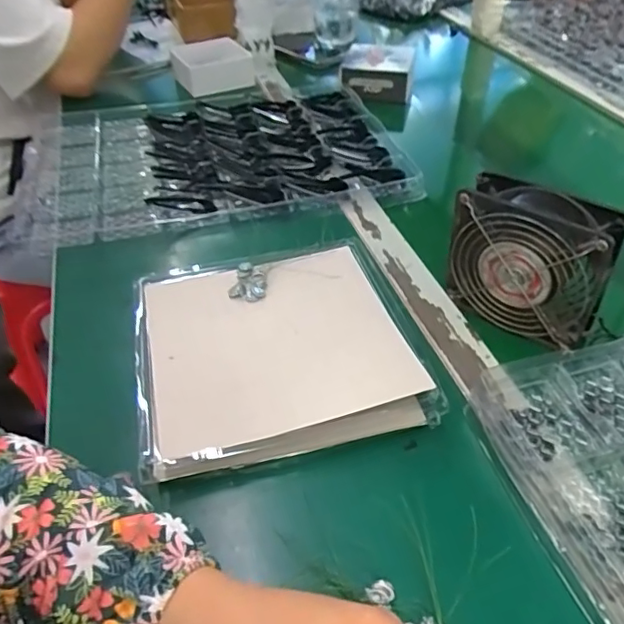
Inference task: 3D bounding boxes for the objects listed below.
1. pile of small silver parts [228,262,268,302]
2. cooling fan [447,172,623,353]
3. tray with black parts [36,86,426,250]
[{"bbox_3d":[-0.052,-0.027,0.487,0.031,0.008,0.042,6,42,10],"label":"pile of small silver parts"},{"bbox_3d":[0.169,-0.038,0.446,0.117,0.108,0.047,32,52,33],"label":"cooling fan"},{"bbox_3d":[-0.116,-0.198,0.702,0.430,0.025,0.303,-9,42,-7],"label":"tray with black parts"}]

